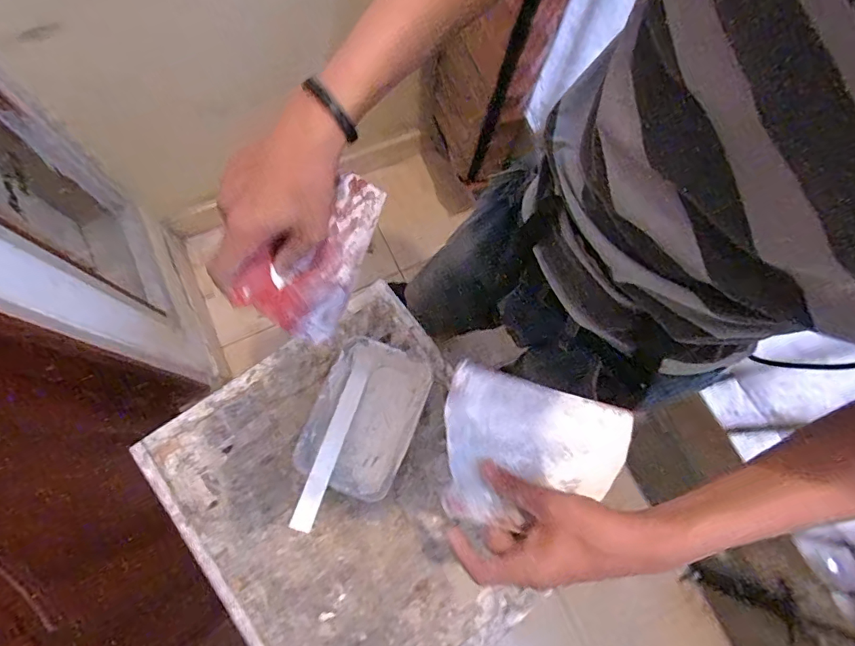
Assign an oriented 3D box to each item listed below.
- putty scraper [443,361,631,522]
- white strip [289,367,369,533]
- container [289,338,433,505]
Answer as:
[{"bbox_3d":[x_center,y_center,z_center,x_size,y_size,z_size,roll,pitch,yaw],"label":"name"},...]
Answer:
[{"bbox_3d":[0.101,0.113,0.441,0.170,0.006,0.130,7,80,-8],"label":"putty scraper"},{"bbox_3d":[-0.112,0.141,0.570,0.023,0.011,0.197,17,55,2],"label":"white strip"},{"bbox_3d":[-0.073,0.112,0.590,0.120,0.049,0.173,23,80,3],"label":"container"}]

